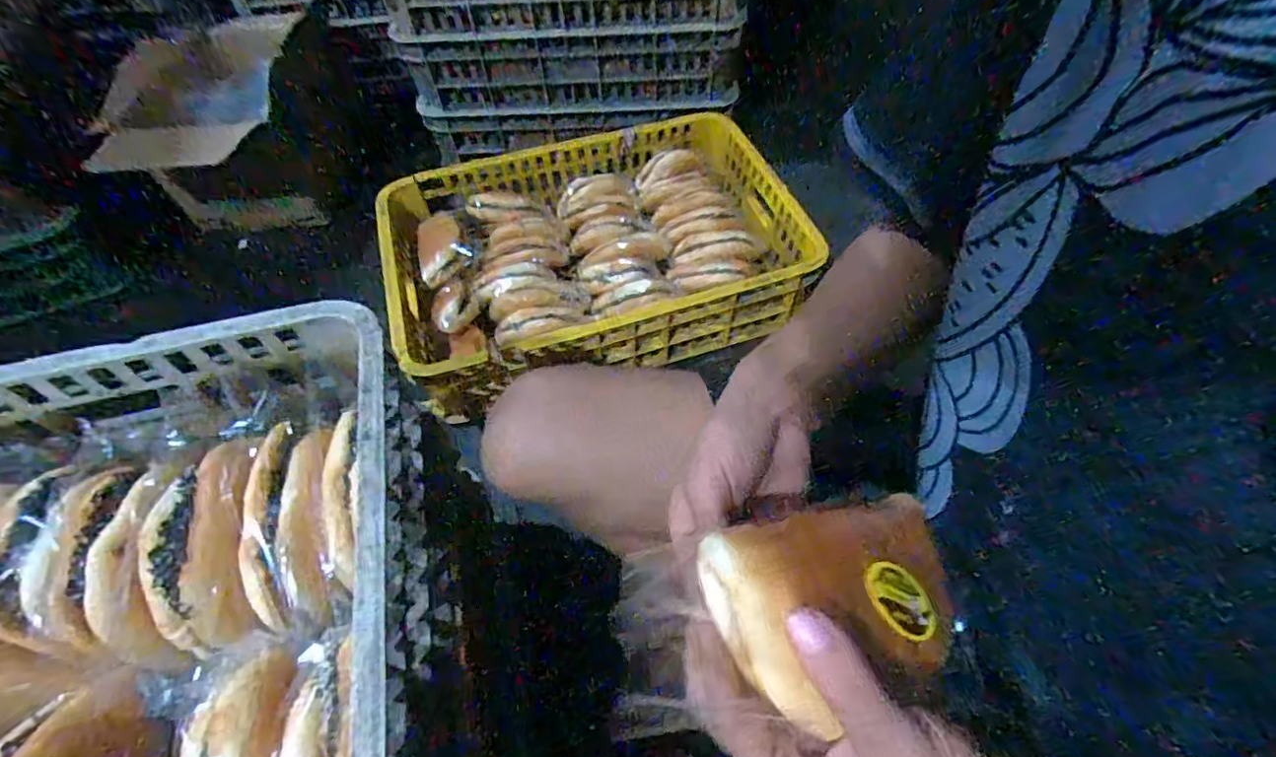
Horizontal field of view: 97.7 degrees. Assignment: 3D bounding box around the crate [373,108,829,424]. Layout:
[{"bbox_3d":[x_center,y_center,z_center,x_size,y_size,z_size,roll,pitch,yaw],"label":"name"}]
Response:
[{"bbox_3d":[-0.068,-0.221,0.909,0.623,0.126,0.453,-14,57,-9],"label":"crate"}]

